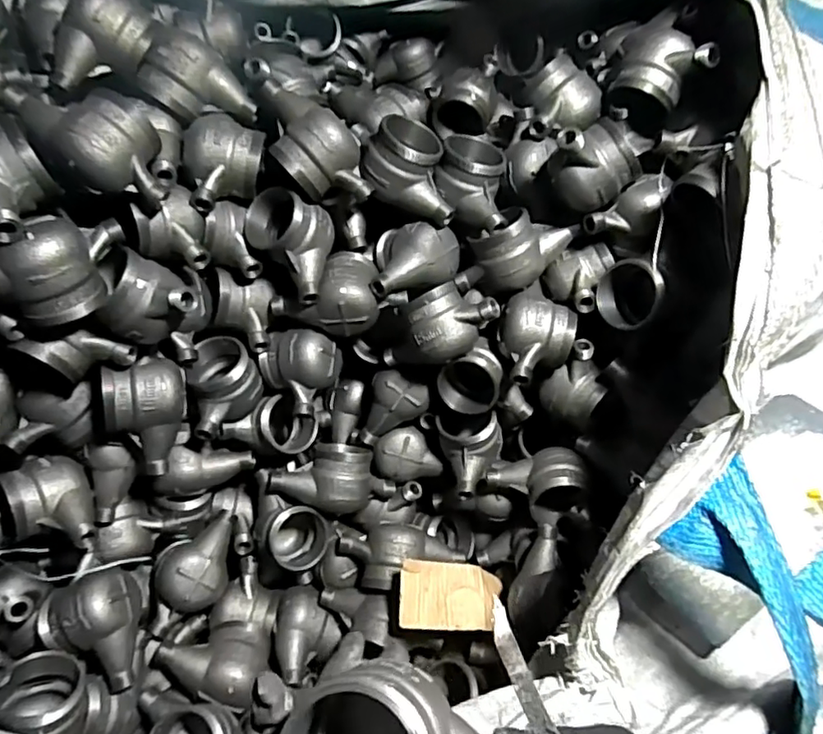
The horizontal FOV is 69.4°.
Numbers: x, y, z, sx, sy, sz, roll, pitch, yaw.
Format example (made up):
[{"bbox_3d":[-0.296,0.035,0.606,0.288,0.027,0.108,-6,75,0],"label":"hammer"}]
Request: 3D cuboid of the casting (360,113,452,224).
[{"bbox_3d":[-0.001,-0.233,0.707,0.112,0.073,0.103,15,88,-7],"label":"casting"}]

